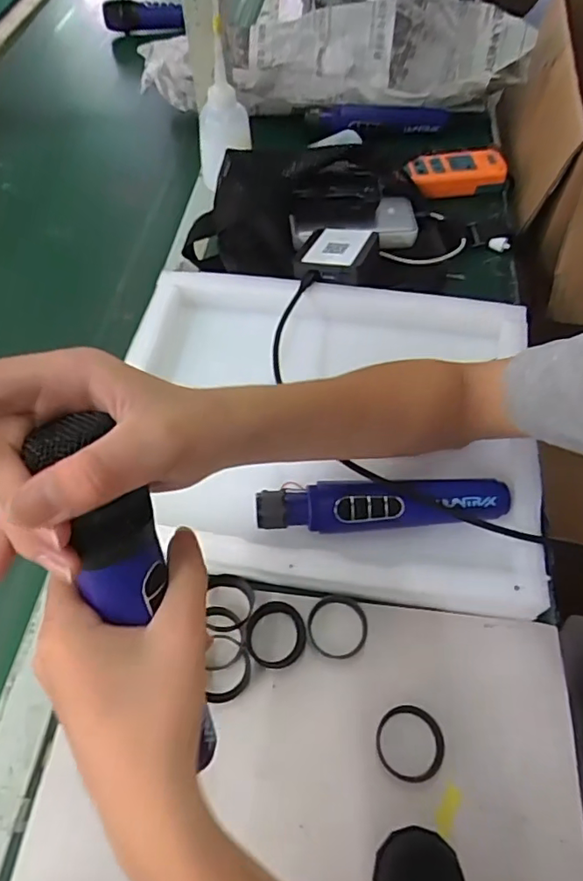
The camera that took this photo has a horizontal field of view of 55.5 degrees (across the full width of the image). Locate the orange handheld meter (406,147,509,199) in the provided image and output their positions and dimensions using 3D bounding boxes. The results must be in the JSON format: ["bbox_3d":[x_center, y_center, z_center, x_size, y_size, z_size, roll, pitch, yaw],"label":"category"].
[{"bbox_3d":[0.197,-0.322,0.669,0.119,0.031,0.050,-17,59,-10],"label":"orange handheld meter"}]

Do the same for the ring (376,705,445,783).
[{"bbox_3d":[0.079,0.201,0.369,0.045,0.006,0.045,0,57,0],"label":"ring"}]

